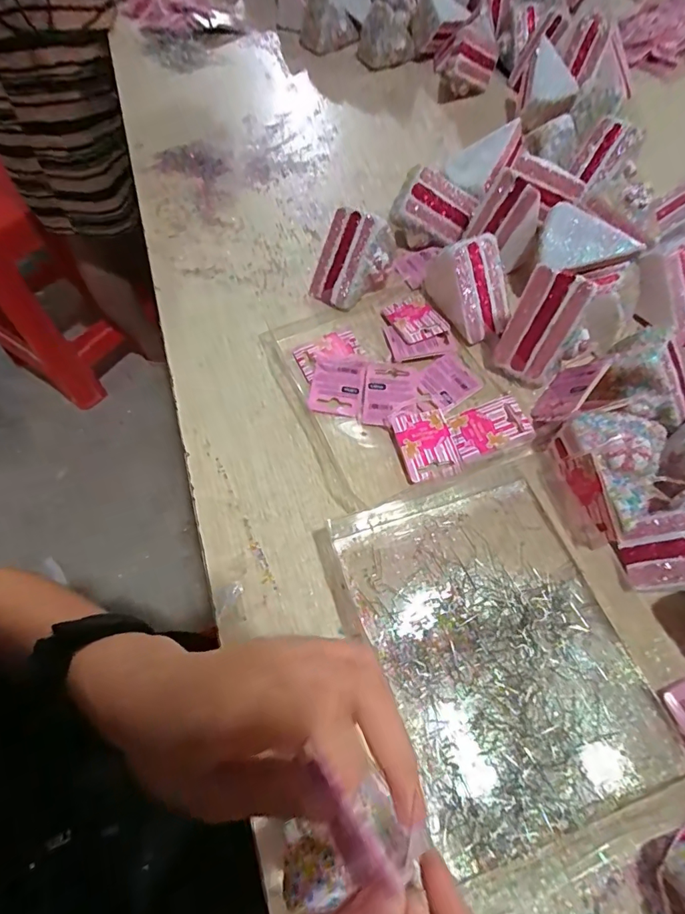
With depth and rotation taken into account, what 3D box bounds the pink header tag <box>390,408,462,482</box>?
[{"bbox_3d":[0.068,-0.012,0.355,0.044,0.007,0.058,-14,62,-7],"label":"pink header tag"}]

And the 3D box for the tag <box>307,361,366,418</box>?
[{"bbox_3d":[-0.005,-0.061,0.384,0.045,0.004,0.051,8,70,5],"label":"tag"}]

